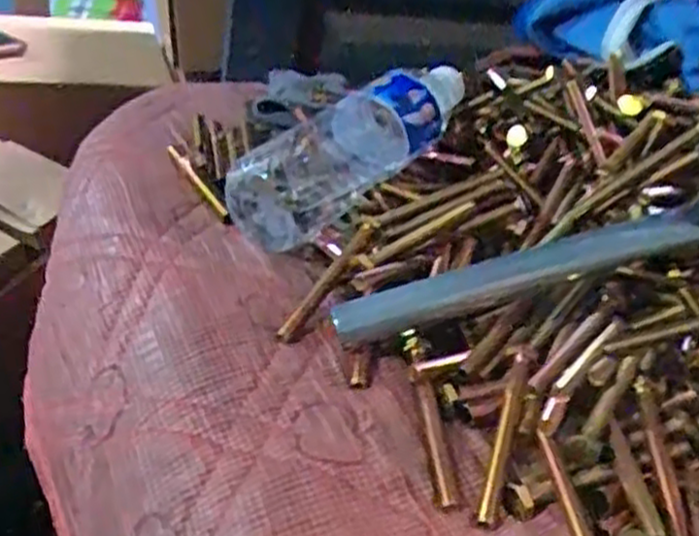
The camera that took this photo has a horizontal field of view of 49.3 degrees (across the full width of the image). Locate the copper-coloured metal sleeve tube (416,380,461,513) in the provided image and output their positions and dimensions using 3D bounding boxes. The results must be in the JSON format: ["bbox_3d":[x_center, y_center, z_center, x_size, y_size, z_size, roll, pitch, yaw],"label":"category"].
[{"bbox_3d":[0.042,0.083,0.363,0.010,0.008,0.073,5,31,-10],"label":"copper-coloured metal sleeve tube"}]

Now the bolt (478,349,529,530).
[{"bbox_3d":[0.076,0.078,0.367,0.009,0.014,0.101,13,36,14],"label":"bolt"}]

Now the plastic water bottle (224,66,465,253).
[{"bbox_3d":[0.012,-0.100,0.529,0.066,0.057,0.229,24,38,26],"label":"plastic water bottle"}]

